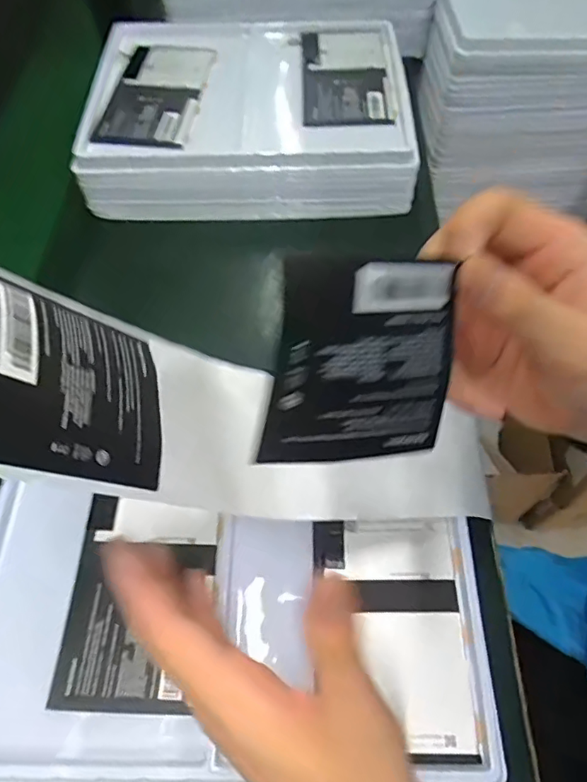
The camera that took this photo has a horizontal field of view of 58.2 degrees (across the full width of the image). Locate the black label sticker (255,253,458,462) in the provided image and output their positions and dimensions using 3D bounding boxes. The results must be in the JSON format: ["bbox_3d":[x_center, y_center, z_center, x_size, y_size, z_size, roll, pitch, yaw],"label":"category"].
[{"bbox_3d":[0.027,-0.009,0.192,0.073,0.076,0.008,-4,24,-27],"label":"black label sticker"}]

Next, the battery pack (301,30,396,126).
[{"bbox_3d":[0.054,-0.337,0.560,0.089,0.010,0.178,-1,60,1],"label":"battery pack"}]

